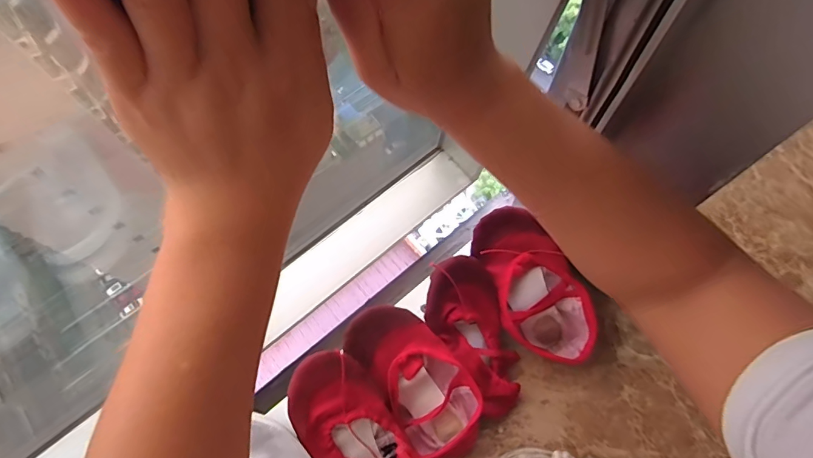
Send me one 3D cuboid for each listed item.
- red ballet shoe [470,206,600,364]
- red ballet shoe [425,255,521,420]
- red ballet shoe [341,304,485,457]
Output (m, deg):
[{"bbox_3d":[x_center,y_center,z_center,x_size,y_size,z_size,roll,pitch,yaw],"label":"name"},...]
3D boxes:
[{"bbox_3d":[0.126,0.059,0.444,0.080,0.045,0.172,-37,102,-13],"label":"red ballet shoe"},{"bbox_3d":[0.070,0.108,0.441,0.074,0.039,0.170,-25,99,-9],"label":"red ballet shoe"},{"bbox_3d":[0.010,0.145,0.427,0.079,0.040,0.170,-36,101,-13],"label":"red ballet shoe"}]

